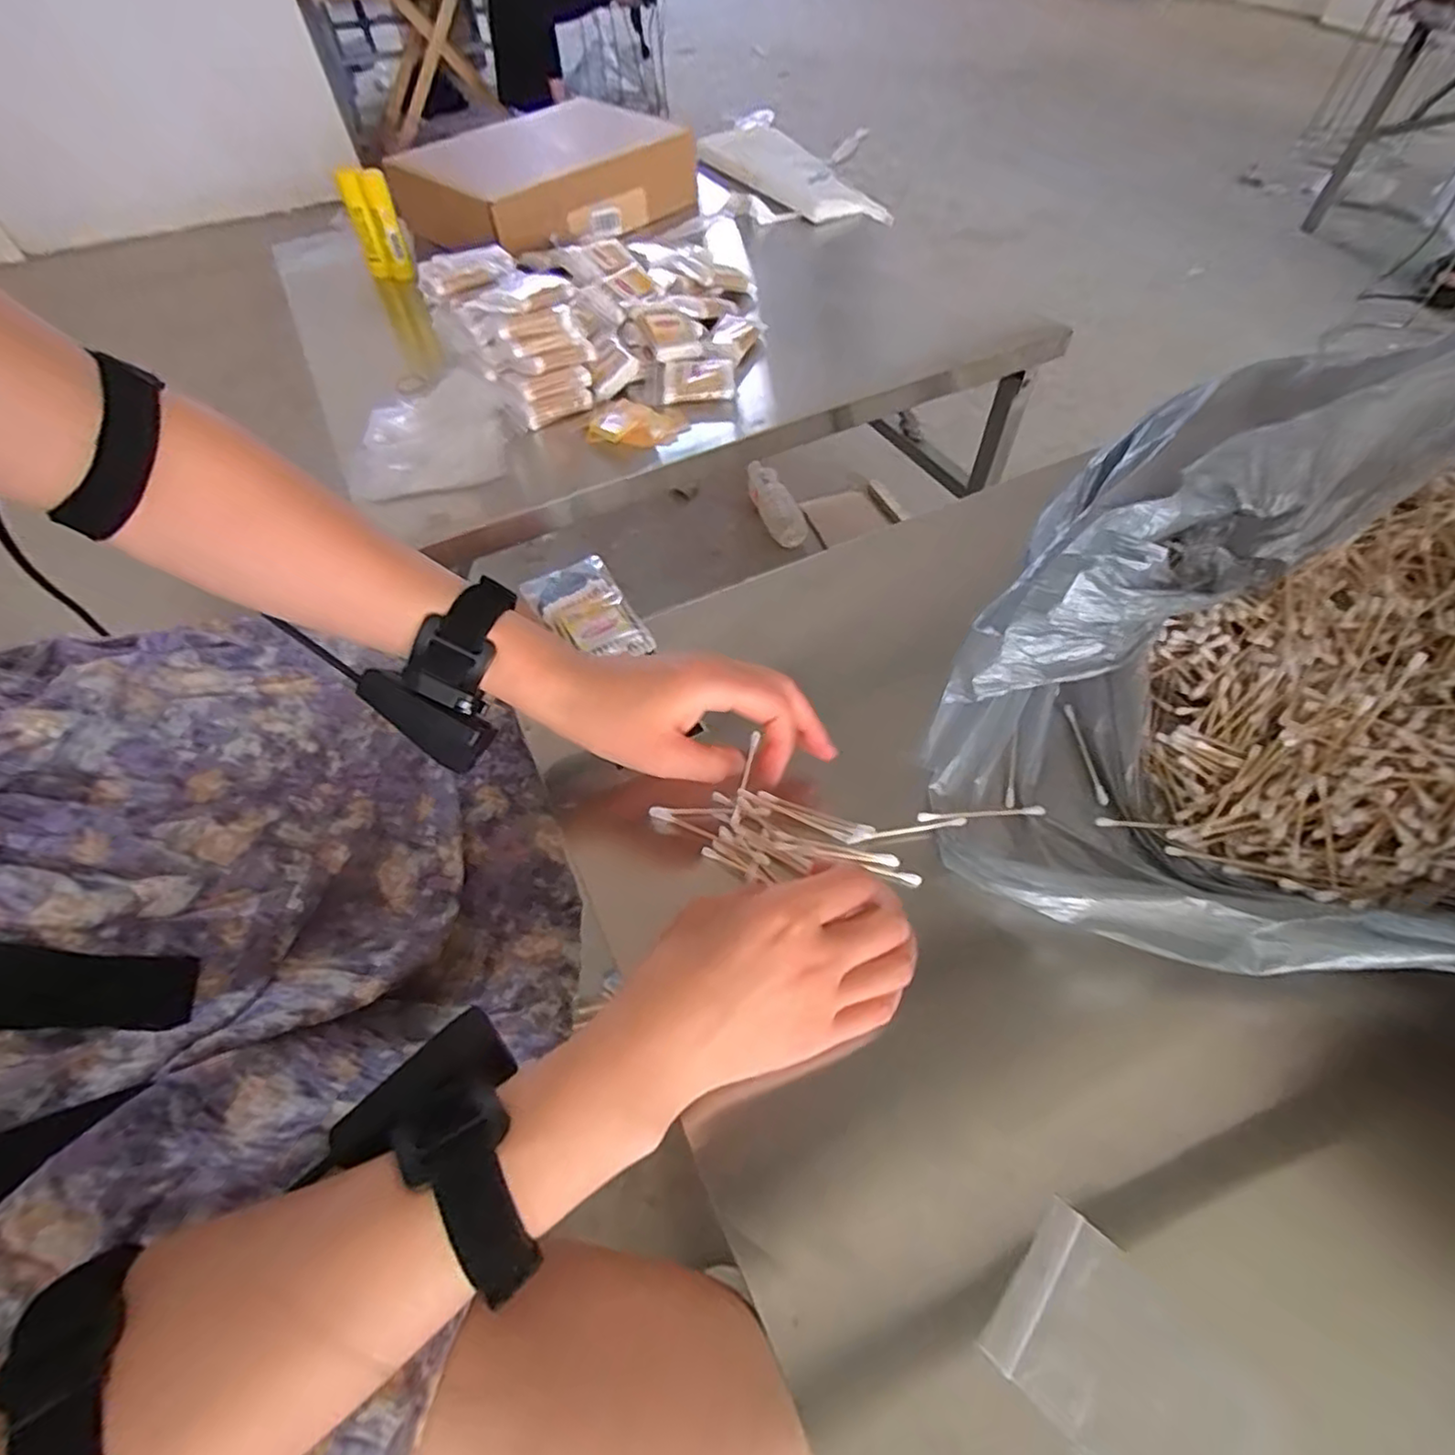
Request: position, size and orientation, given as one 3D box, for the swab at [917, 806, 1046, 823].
[{"bbox_3d":[0.147,0.050,0.384,0.072,0.006,0.006,-2,56,1],"label":"swab"}]

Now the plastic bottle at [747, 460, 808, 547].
[{"bbox_3d":[0.090,-0.431,1.274,0.057,0.045,0.180,-31,90,-17],"label":"plastic bottle"}]

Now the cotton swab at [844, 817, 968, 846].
[{"bbox_3d":[0.103,0.059,0.380,0.068,0.004,0.004,-9,56,-4],"label":"cotton swab"}]

